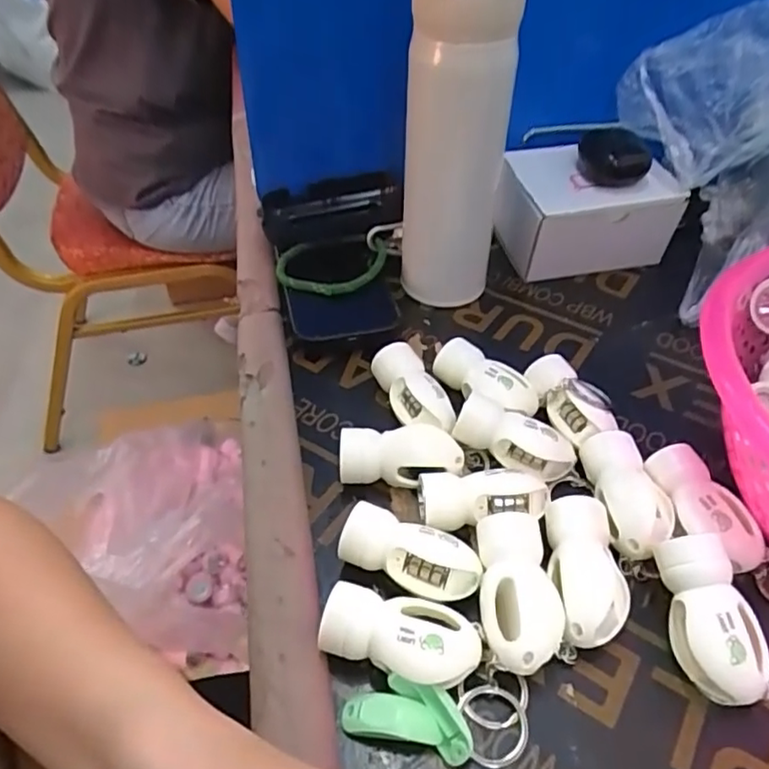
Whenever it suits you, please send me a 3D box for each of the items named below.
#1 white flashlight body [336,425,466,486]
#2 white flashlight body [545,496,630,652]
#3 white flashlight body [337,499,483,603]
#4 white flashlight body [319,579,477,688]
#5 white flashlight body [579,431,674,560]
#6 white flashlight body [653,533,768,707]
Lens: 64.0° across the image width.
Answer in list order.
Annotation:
[{"bbox_3d":[0.009,0.041,0.336,0.066,0.030,0.026,4,44,4],"label":"white flashlight body"},{"bbox_3d":[0.093,0.087,0.290,0.031,0.031,0.068,-1,44,-1],"label":"white flashlight body"},{"bbox_3d":[0.012,0.082,0.292,0.065,0.029,0.024,16,46,16],"label":"white flashlight body"},{"bbox_3d":[0.006,0.107,0.263,0.066,0.023,0.031,14,45,14],"label":"white flashlight body"},{"bbox_3d":[0.125,0.058,0.317,0.032,0.031,0.066,0,44,0],"label":"white flashlight body"},{"bbox_3d":[0.142,0.100,0.265,0.030,0.027,0.067,-7,71,-8],"label":"white flashlight body"}]

